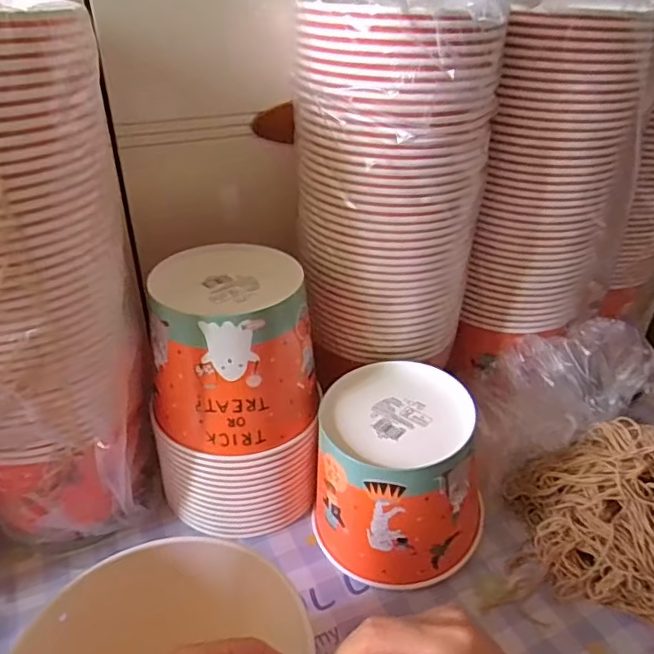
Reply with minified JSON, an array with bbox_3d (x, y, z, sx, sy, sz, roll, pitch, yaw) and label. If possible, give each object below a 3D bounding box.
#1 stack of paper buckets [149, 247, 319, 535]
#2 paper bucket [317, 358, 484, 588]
[{"bbox_3d":[-0.087,0.059,0.525,0.145,0.228,0.146,-6,34,-10],"label":"stack of paper buckets"},{"bbox_3d":[0.063,0.131,0.510,0.142,0.148,0.135,-3,34,-6],"label":"paper bucket"}]

